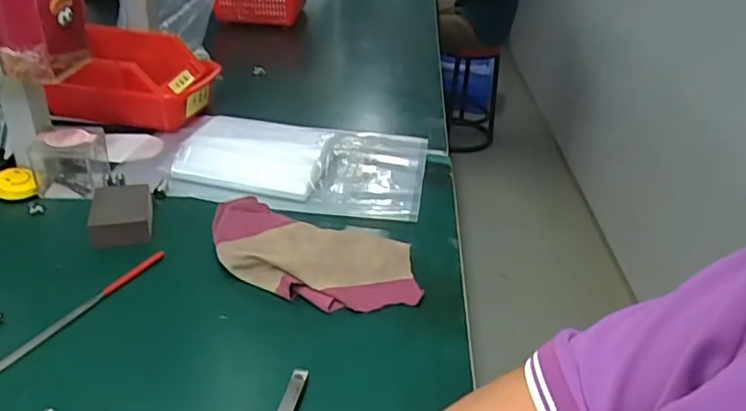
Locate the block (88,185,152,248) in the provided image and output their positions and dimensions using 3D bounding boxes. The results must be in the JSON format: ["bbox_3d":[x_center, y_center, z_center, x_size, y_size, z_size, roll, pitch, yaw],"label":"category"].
[{"bbox_3d":[-0.237,0.007,0.543,0.051,0.027,0.081,-6,32,-18],"label":"block"}]

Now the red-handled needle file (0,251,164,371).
[{"bbox_3d":[-0.222,0.078,0.448,0.011,0.009,0.159,18,33,21],"label":"red-handled needle file"}]

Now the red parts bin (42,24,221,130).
[{"bbox_3d":[-0.331,-0.175,0.783,0.202,0.086,0.140,9,30,6],"label":"red parts bin"}]

